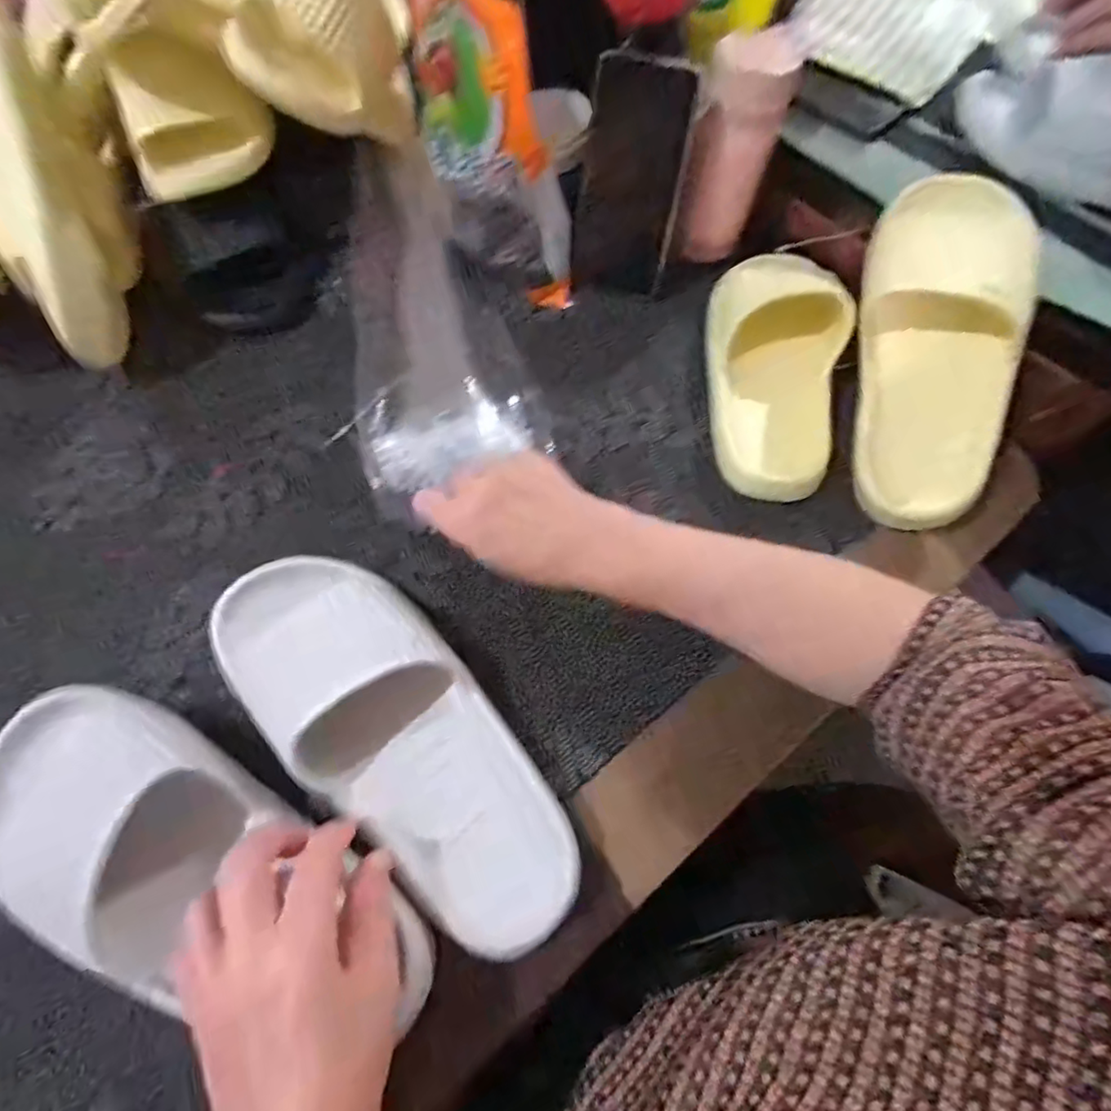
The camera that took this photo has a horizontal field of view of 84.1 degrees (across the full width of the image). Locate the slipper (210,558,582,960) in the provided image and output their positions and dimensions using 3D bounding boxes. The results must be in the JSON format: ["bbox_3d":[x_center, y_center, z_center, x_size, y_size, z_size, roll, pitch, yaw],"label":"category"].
[{"bbox_3d":[-0.085,0.096,0.338,0.245,0.063,0.096,41,70,17],"label":"slipper"}]

